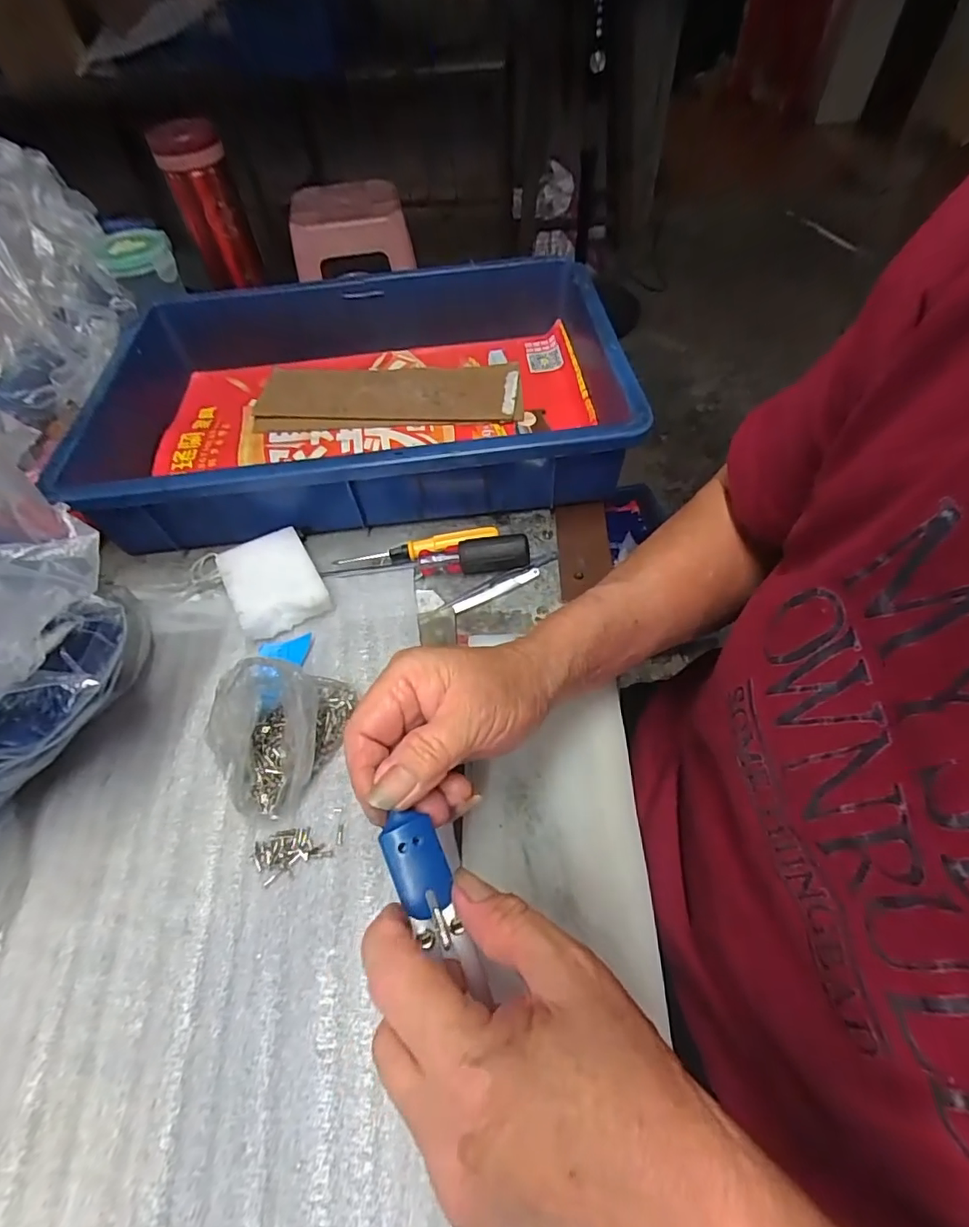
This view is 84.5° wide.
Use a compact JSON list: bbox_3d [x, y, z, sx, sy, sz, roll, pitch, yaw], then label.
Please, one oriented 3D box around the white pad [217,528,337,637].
[{"bbox_3d":[-0.147,-0.021,0.376,0.059,0.022,0.079,-27,58,-15],"label":"white pad"}]

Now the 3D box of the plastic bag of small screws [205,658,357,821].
[{"bbox_3d":[-0.115,0.060,0.292,0.048,0.069,0.086,22,59,17],"label":"plastic bag of small screws"}]

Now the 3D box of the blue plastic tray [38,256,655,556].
[{"bbox_3d":[-0.108,-0.196,0.461,0.449,0.075,0.304,-4,55,0],"label":"blue plastic tray"}]

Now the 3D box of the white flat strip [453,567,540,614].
[{"bbox_3d":[0.009,-0.017,0.382,0.069,0.005,0.008,-24,57,-13],"label":"white flat strip"}]

